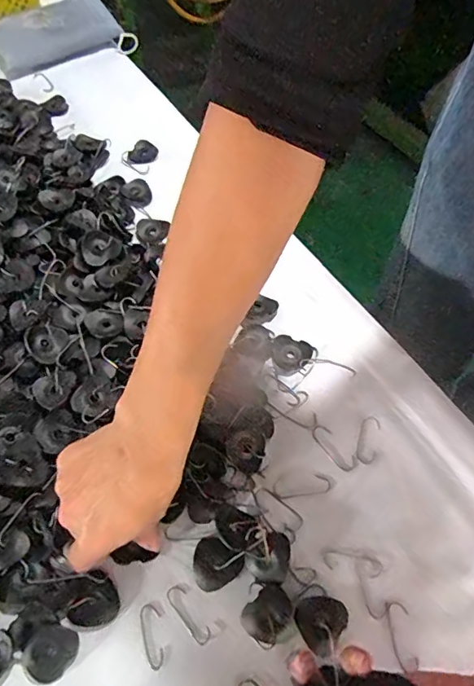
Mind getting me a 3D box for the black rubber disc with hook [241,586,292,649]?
[{"bbox_3d":[0.021,0.188,0.348,0.028,0.008,0.035,34,67,20],"label":"black rubber disc with hook"}]

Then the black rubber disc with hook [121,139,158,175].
[{"bbox_3d":[-0.113,-0.220,0.593,0.039,0.010,0.042,-1,60,2],"label":"black rubber disc with hook"}]

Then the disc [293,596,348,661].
[{"bbox_3d":[0.058,0.191,0.346,0.033,0.006,0.035,-1,60,2],"label":"disc"}]

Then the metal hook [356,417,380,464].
[{"bbox_3d":[0.108,0.079,0.411,0.016,0.004,0.041,11,62,9],"label":"metal hook"}]

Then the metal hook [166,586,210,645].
[{"bbox_3d":[-0.035,0.193,0.355,0.014,0.004,0.043,-33,64,-15],"label":"metal hook"}]

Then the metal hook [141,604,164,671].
[{"bbox_3d":[-0.059,0.204,0.348,0.014,0.004,0.040,-8,60,-1],"label":"metal hook"}]

